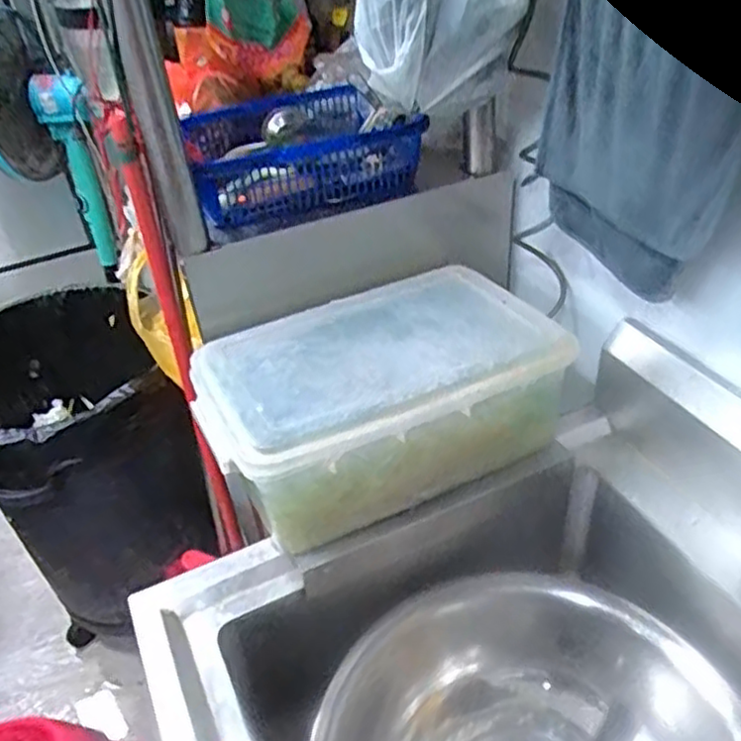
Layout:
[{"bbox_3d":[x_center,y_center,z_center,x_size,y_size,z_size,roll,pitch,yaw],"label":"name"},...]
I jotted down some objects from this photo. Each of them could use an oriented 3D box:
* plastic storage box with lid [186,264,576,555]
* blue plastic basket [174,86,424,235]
[{"bbox_3d":[0.010,0.025,0.919,0.442,0.156,0.300,-19,40,-17],"label":"plastic storage box with lid"},{"bbox_3d":[-0.118,-0.321,1.039,0.313,0.095,0.259,-17,39,-15],"label":"blue plastic basket"}]

